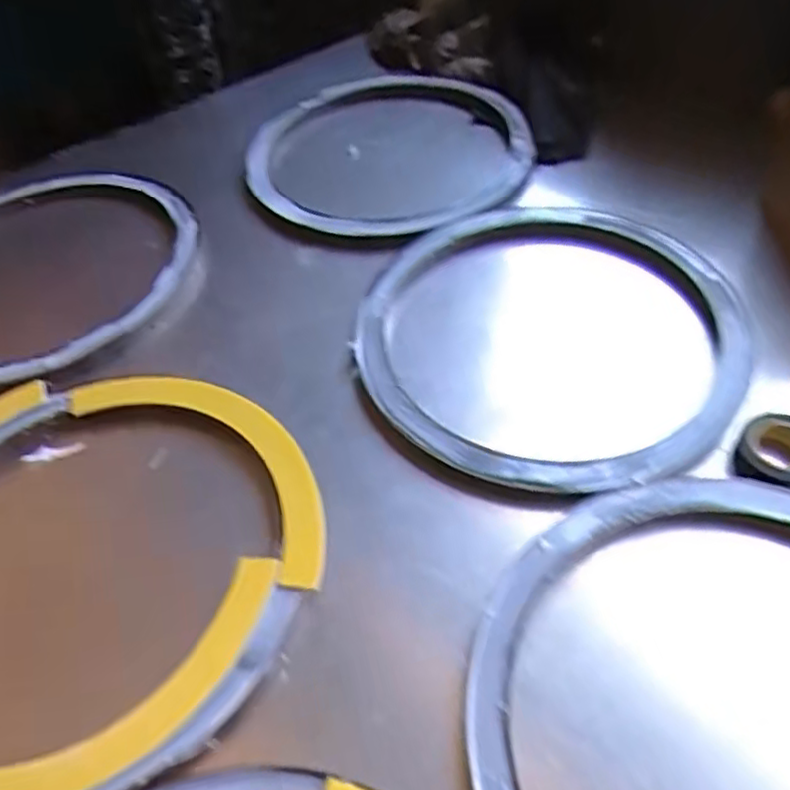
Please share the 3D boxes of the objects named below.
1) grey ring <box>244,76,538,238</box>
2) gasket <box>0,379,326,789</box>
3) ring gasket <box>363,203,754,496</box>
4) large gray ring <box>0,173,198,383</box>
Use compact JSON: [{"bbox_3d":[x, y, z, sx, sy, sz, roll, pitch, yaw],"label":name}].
[{"bbox_3d":[-0.007,-0.291,0.821,0.334,0.028,0.320,0,51,7],"label":"grey ring"},{"bbox_3d":[-0.221,0.112,0.499,0.331,0.033,0.331,-3,50,4],"label":"gasket"},{"bbox_3d":[0.129,-0.061,0.612,0.322,0.030,0.329,-5,51,6],"label":"ring gasket"},{"bbox_3d":[-0.370,-0.135,0.721,0.307,0.025,0.310,-3,50,4],"label":"large gray ring"}]

